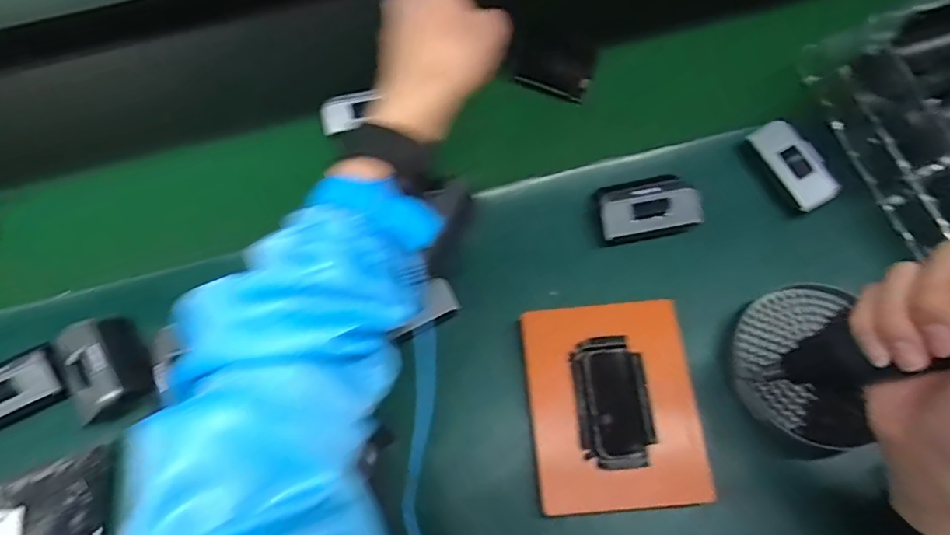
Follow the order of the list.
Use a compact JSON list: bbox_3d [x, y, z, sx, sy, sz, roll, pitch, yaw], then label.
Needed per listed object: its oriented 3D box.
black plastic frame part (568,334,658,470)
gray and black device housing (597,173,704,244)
[{"bbox_3d":[0.096,0.093,0.388,0.049,0.013,0.088,-6,66,1],"label":"black plastic frame part"},{"bbox_3d":[0.137,-0.047,0.441,0.077,0.030,0.054,-12,67,-2],"label":"gray and black device housing"}]

